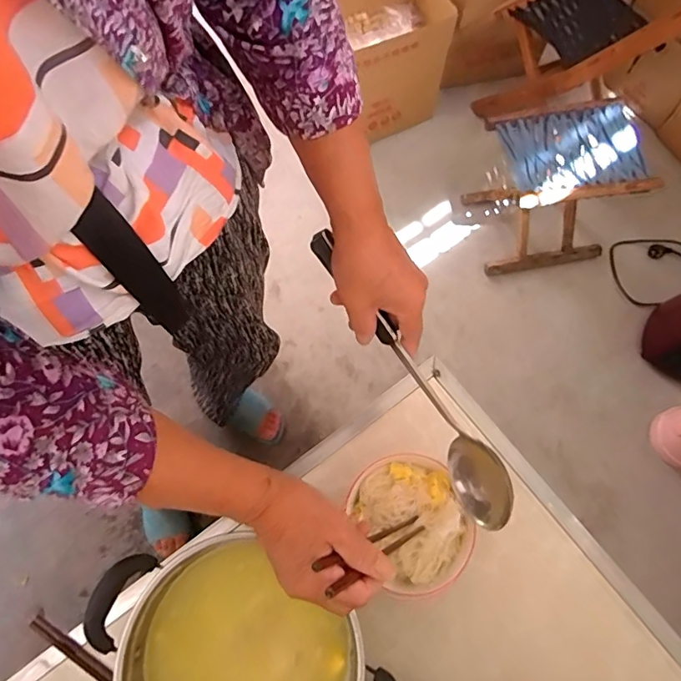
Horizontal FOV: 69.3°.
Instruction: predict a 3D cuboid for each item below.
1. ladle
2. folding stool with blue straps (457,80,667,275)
[{"bbox_3d":[0.078,0.053,0.476,0.042,0.079,0.314,-37,105,-15],"label":"ladle"},{"bbox_3d":[0.505,-0.372,1.205,0.298,0.305,0.254,-9,70,-5],"label":"folding stool with blue straps"}]

